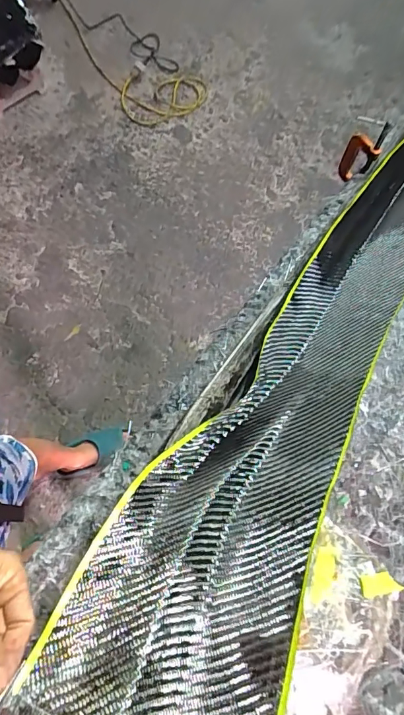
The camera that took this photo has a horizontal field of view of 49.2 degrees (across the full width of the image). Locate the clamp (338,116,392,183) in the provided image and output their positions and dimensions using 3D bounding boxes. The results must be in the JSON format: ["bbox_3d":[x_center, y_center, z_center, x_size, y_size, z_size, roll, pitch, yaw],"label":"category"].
[{"bbox_3d":[0.263,-0.338,0.728,0.053,0.129,0.017,36,73,8],"label":"clamp"}]

